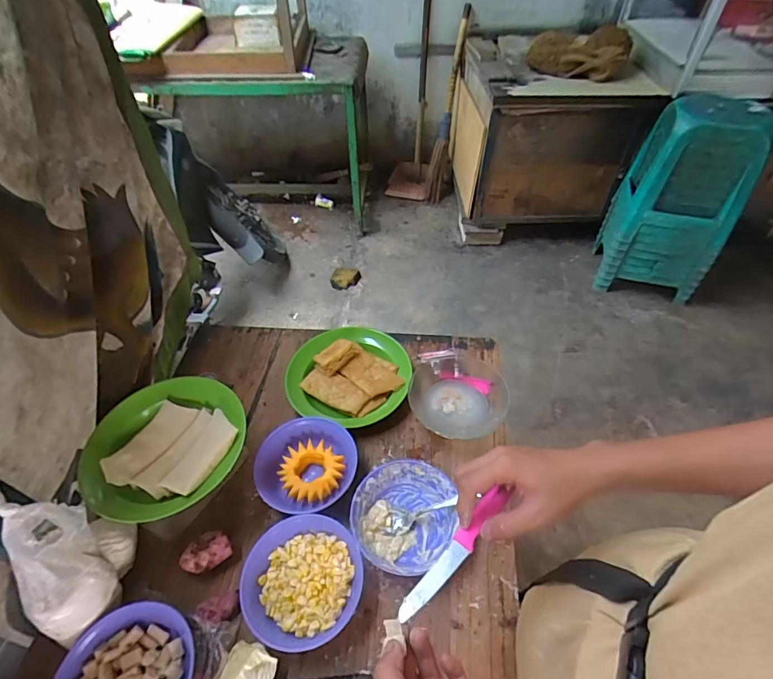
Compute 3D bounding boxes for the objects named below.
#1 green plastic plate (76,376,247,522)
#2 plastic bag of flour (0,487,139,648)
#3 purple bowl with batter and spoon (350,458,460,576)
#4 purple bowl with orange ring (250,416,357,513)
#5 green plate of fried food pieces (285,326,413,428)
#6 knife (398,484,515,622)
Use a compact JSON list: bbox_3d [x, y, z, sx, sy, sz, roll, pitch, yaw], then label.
[{"bbox_3d":[-0.299,0.137,0.610,0.202,0.045,0.213,1,51,-1],"label":"green plastic plate"},{"bbox_3d":[-0.359,0.249,0.498,0.090,0.171,0.129,-15,53,-14],"label":"plastic bag of flour"},{"bbox_3d":[0.021,0.246,0.610,0.134,0.057,0.144,1,51,-1],"label":"purple bowl with batter and spoon"},{"bbox_3d":[-0.118,0.194,0.660,0.133,0.058,0.142,1,51,-1],"label":"purple bowl with orange ring"},{"bbox_3d":[-0.064,0.062,0.768,0.202,0.048,0.199,1,51,-1],"label":"green plate of fried food pieces"},{"bbox_3d":[0.067,0.196,0.412,0.020,0.011,0.153,36,55,24],"label":"knife"}]

